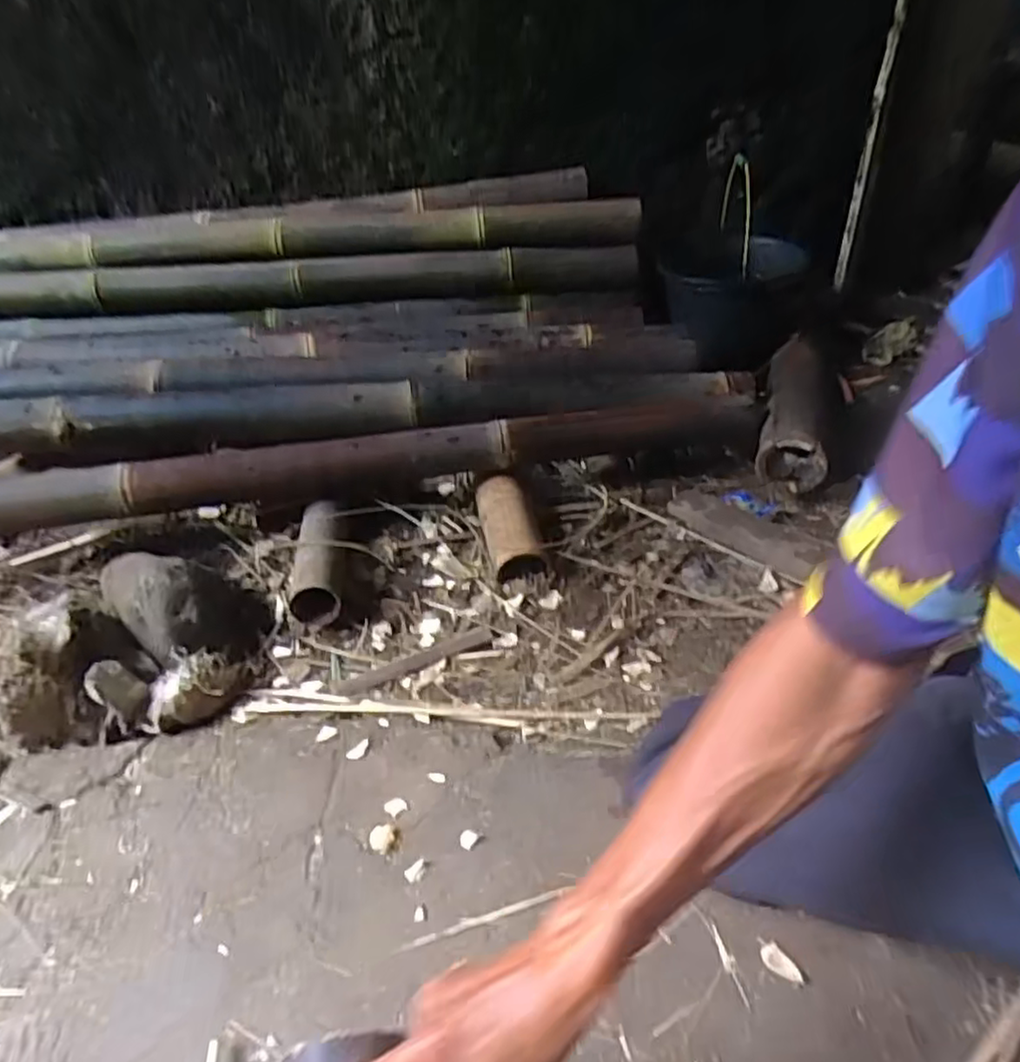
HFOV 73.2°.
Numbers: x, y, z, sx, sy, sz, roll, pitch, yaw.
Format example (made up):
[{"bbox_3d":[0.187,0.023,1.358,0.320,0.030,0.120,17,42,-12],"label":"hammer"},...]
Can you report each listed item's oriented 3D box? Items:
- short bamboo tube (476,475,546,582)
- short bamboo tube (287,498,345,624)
[{"bbox_3d":[-0.005,-0.006,0.974,0.067,0.066,0.178,-11,39,-8],"label":"short bamboo tube"},{"bbox_3d":[-0.252,0.031,0.900,0.068,0.051,0.186,-6,52,-2],"label":"short bamboo tube"}]

